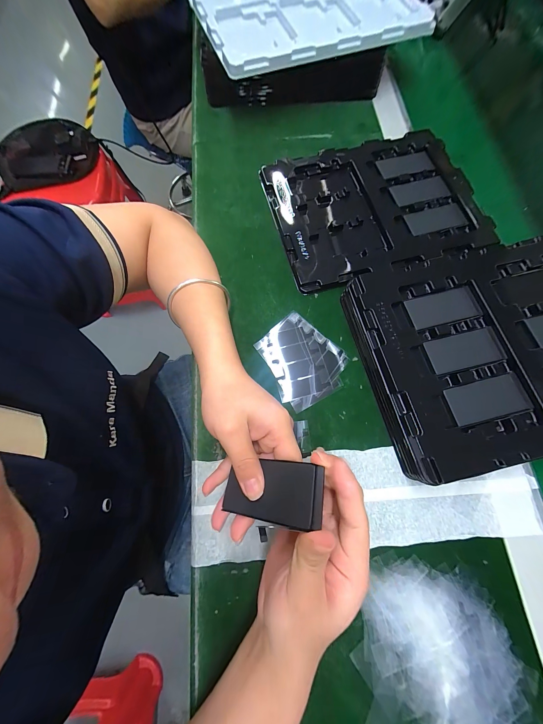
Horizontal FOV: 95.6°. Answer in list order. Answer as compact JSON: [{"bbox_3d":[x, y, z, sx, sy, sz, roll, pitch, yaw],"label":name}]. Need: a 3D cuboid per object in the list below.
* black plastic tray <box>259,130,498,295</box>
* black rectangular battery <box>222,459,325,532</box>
[{"bbox_3d":[0.141,-0.221,0.345,0.267,0.015,0.221,-13,74,-2],"label":"black plastic tray"},{"bbox_3d":[0.000,0.090,0.173,0.072,0.006,0.038,-10,56,31],"label":"black rectangular battery"}]

